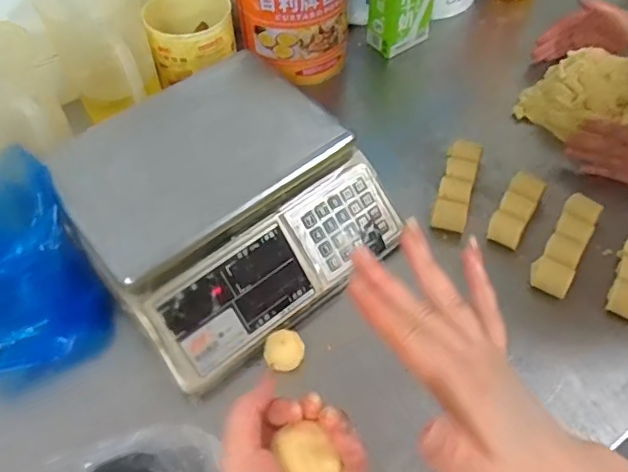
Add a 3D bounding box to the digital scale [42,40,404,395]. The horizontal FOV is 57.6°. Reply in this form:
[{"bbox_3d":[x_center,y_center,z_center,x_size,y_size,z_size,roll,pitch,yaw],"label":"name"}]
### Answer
[{"bbox_3d":[-0.106,-0.040,0.683,0.327,0.113,0.306,-35,61,-22],"label":"digital scale"}]

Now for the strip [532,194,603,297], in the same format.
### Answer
[{"bbox_3d":[0.317,0.008,0.716,0.045,0.029,0.146,26,59,19],"label":"strip"}]

